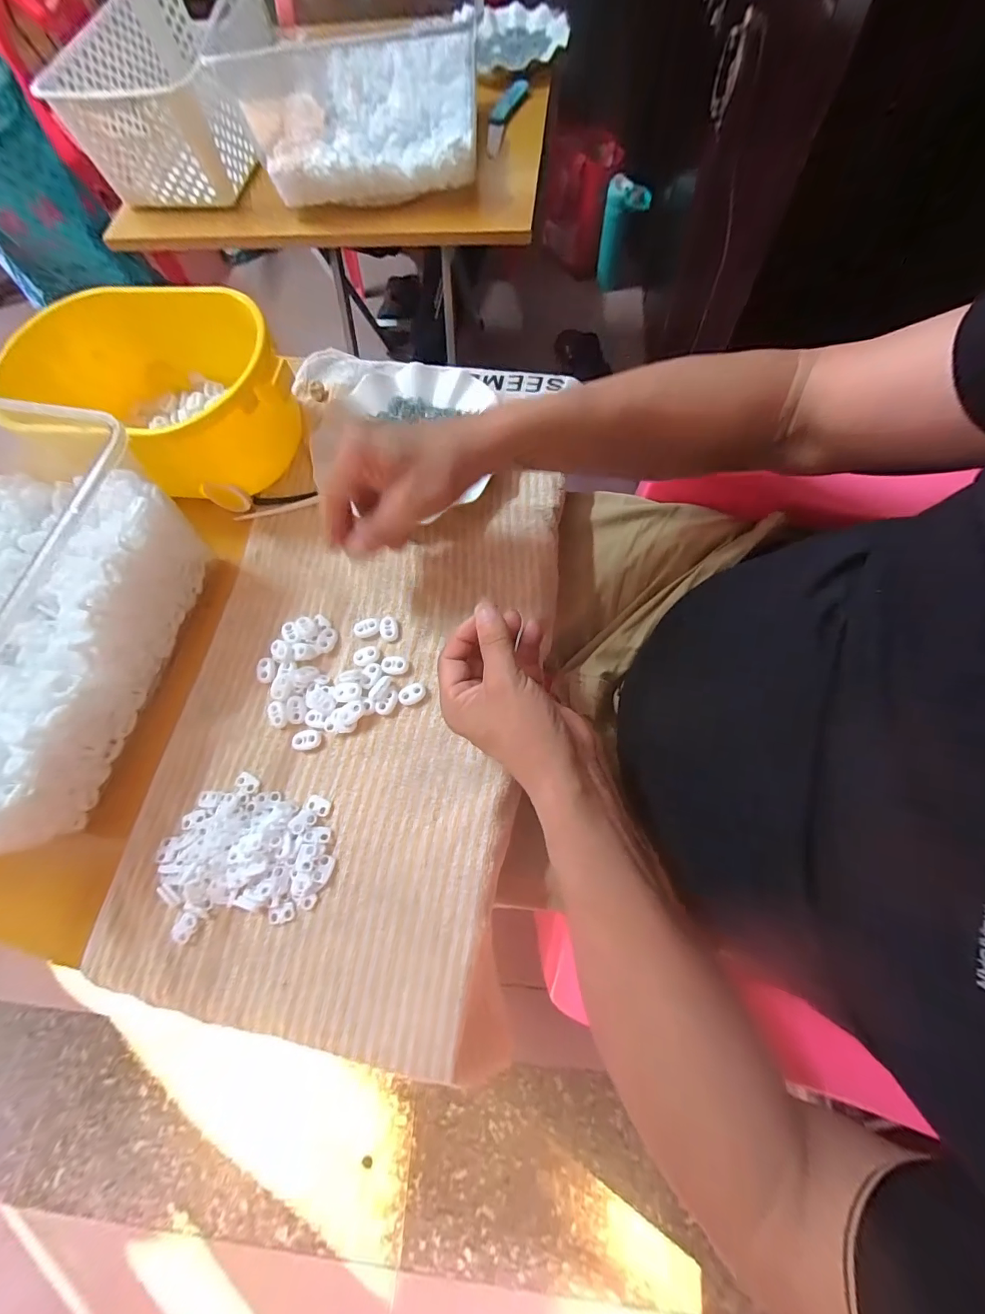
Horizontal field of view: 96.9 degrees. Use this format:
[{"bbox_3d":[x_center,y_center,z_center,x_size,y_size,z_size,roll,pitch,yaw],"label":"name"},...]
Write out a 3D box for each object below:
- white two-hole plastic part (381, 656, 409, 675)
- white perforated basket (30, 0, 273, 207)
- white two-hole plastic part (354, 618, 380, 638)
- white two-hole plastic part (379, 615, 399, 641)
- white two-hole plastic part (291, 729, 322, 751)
[{"bbox_3d":[-0.081,0.007,0.363,0.022,0.004,0.015,3,72,6],"label":"white two-hole plastic part"},{"bbox_3d":[-0.426,-0.775,0.592,0.223,0.093,0.318,2,72,5],"label":"white perforated basket"},{"bbox_3d":[-0.108,-0.025,0.376,0.022,0.004,0.016,-11,71,1],"label":"white two-hole plastic part"},{"bbox_3d":[-0.089,-0.024,0.373,0.015,0.004,0.022,-14,71,0],"label":"white two-hole plastic part"},{"bbox_3d":[-0.149,0.067,0.349,0.023,0.005,0.015,-11,71,1],"label":"white two-hole plastic part"}]

